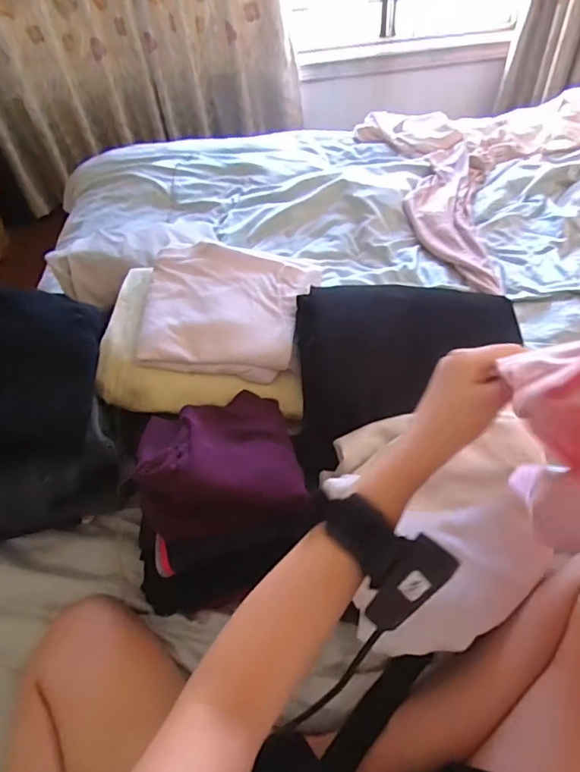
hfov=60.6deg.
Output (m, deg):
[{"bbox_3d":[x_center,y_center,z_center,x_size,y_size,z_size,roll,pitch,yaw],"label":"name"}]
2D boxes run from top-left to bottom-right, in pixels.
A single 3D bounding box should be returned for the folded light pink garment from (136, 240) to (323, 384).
[{"bbox_3d":[-0.075,-0.099,0.638,0.217,0.058,0.196,1,51,7],"label":"folded light pink garment"}]

